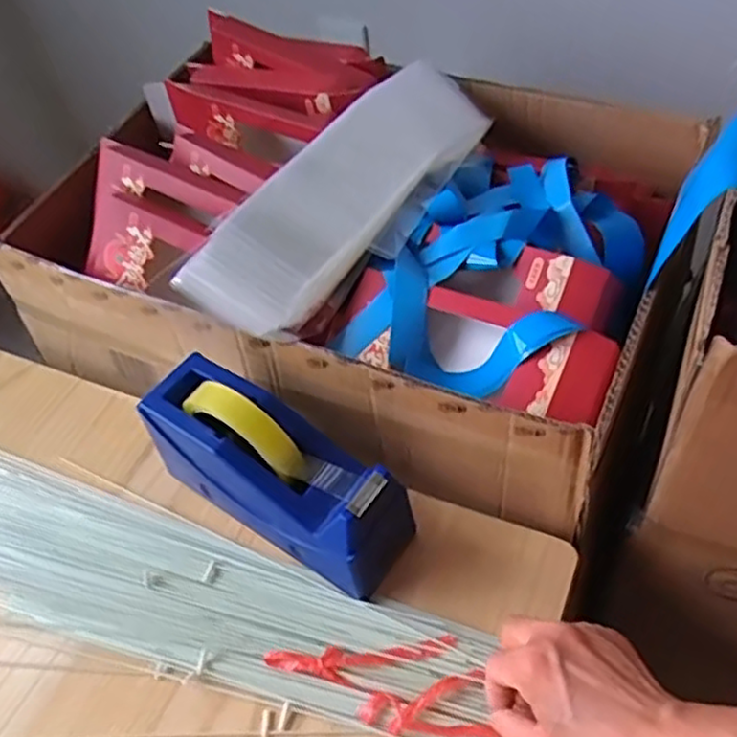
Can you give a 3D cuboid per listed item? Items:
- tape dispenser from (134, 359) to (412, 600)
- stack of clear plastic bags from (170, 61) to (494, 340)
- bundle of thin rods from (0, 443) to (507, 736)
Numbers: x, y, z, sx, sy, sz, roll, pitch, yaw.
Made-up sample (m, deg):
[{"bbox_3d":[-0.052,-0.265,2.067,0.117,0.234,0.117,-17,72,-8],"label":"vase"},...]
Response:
[{"bbox_3d":[-0.067,0.073,0.523,0.195,0.116,0.070,25,56,25],"label":"tape dispenser"},{"bbox_3d":[-0.008,-0.163,0.622,0.100,0.064,0.346,28,60,27],"label":"stack of clear plastic bags"},{"bbox_3d":[-0.263,0.135,0.569,0.726,0.011,0.122,14,52,20],"label":"bundle of thin rods"}]

